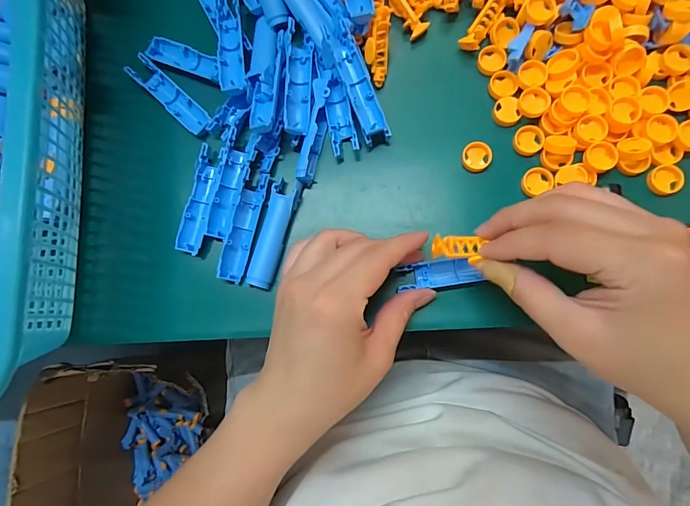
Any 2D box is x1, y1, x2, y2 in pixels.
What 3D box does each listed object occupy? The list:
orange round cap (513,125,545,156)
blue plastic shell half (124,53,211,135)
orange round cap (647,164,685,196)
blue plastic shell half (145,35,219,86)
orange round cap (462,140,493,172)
[{"bbox_3d":[0.127,-0.078,0.273,0.019,0.004,0.020,-1,81,5],"label":"orange round cap"},{"bbox_3d":[-0.130,-0.117,0.293,0.075,0.008,0.018,43,87,9],"label":"blue plastic shell half"},{"bbox_3d":[0.211,-0.048,0.260,0.020,0.004,0.019,-1,81,5],"label":"orange round cap"},{"bbox_3d":[-0.119,-0.146,0.298,0.060,0.007,0.019,23,84,8],"label":"blue plastic shell half"},{"bbox_3d":[0.092,-0.067,0.274,0.020,0.004,0.020,-1,81,5],"label":"orange round cap"}]

